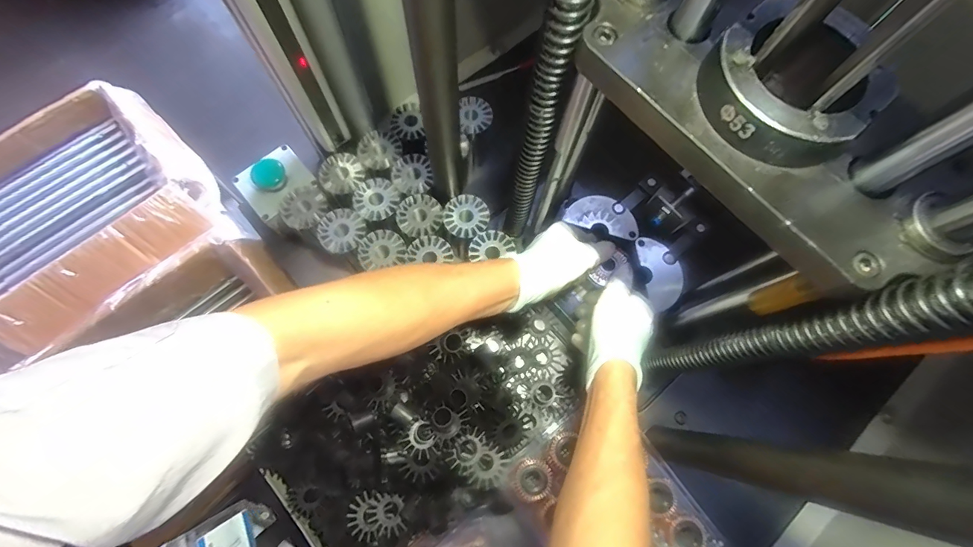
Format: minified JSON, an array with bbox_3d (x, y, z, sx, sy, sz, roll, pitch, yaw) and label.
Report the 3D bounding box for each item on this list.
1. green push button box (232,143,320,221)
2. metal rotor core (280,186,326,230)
[{"bbox_3d":[-0.254,-0.112,0.508,0.079,0.046,0.070,-41,79,-12],"label":"green push button box"},{"bbox_3d":[-0.209,-0.074,0.496,0.052,0.021,0.051,0,74,-2],"label":"metal rotor core"}]

